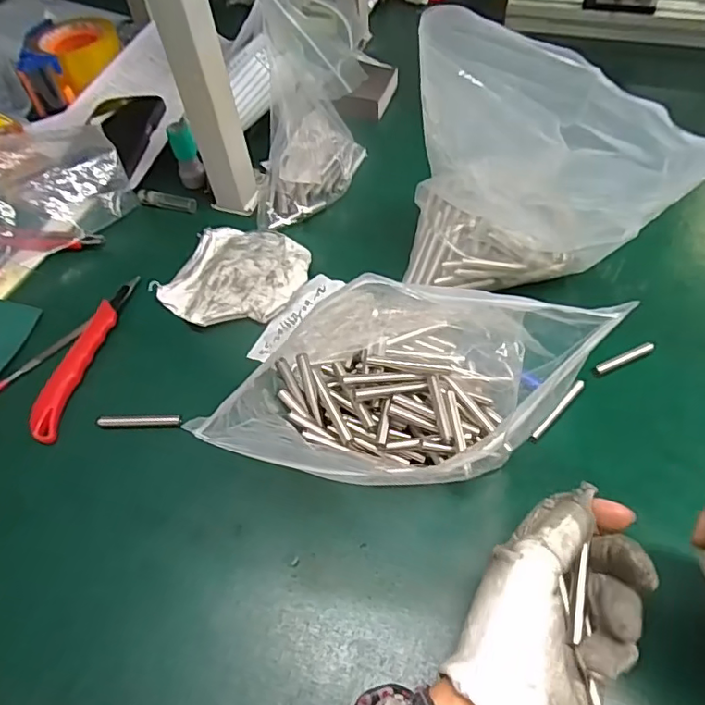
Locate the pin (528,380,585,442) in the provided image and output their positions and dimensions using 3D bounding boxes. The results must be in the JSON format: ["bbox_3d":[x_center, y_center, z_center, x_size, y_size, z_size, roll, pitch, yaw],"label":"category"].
[{"bbox_3d":[0.137,0.038,0.374,0.005,0.008,0.059,37,66,26],"label":"pin"}]

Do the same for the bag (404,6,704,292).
[{"bbox_3d":[0.115,-0.103,0.366,0.163,0.187,0.080,18,57,18],"label":"bag"}]

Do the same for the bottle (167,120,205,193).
[{"bbox_3d":[-0.157,-0.186,0.528,0.024,0.055,0.020,-19,54,-9],"label":"bottle"}]

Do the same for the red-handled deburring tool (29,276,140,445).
[{"bbox_3d":[-0.205,-0.001,0.429,0.021,0.013,0.150,6,54,10],"label":"red-handled deburring tool"}]

